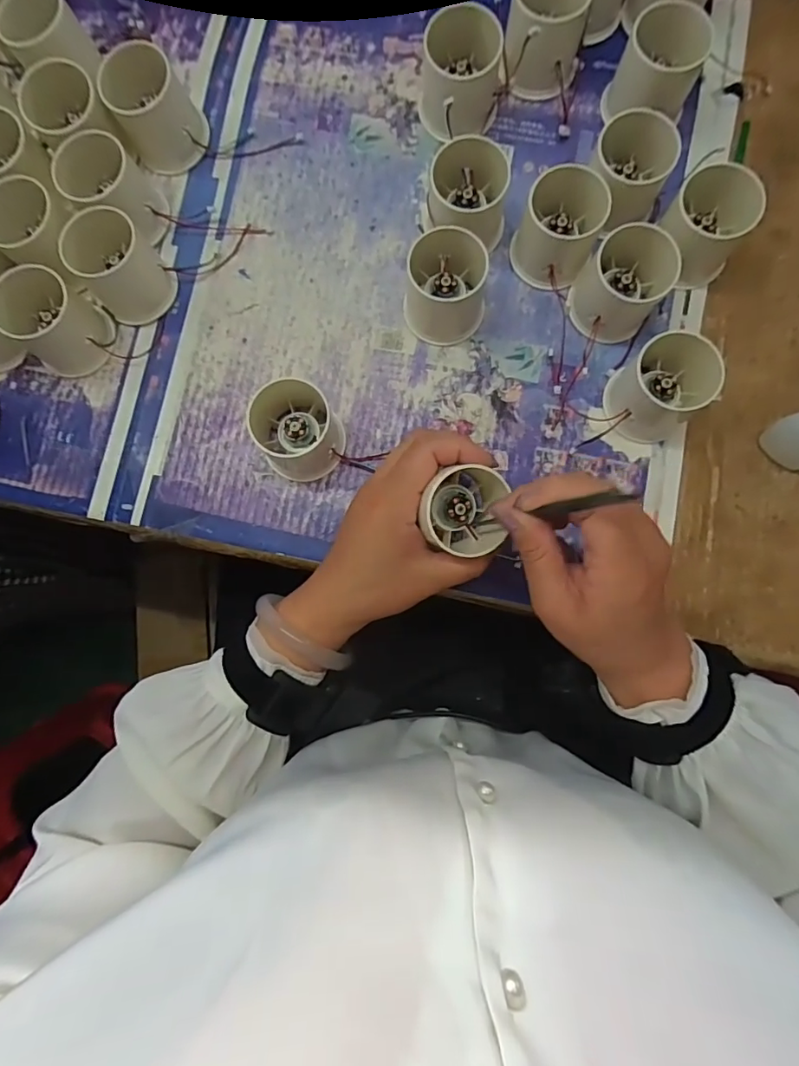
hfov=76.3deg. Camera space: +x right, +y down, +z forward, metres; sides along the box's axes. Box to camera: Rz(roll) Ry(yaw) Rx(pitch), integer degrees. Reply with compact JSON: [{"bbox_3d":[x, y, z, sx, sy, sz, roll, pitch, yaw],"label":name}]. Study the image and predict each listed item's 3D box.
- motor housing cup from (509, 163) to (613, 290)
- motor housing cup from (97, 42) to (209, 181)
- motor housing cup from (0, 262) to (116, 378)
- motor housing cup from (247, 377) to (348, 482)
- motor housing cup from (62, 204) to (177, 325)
[{"bbox_3d":[0.108,-0.207,0.343,0.054,0.041,0.068,26,86,5],"label":"motor housing cup"},{"bbox_3d":[-0.174,-0.302,0.357,0.056,0.046,0.067,-26,84,0],"label":"motor housing cup"},{"bbox_3d":[-0.234,-0.142,0.345,0.051,0.048,0.053,0,84,2],"label":"motor housing cup"},{"bbox_3d":[-0.066,-0.066,0.332,0.056,0.054,0.053,0,84,2],"label":"motor housing cup"},{"bbox_3d":[-0.192,-0.181,0.349,0.051,0.049,0.052,0,84,2],"label":"motor housing cup"}]

